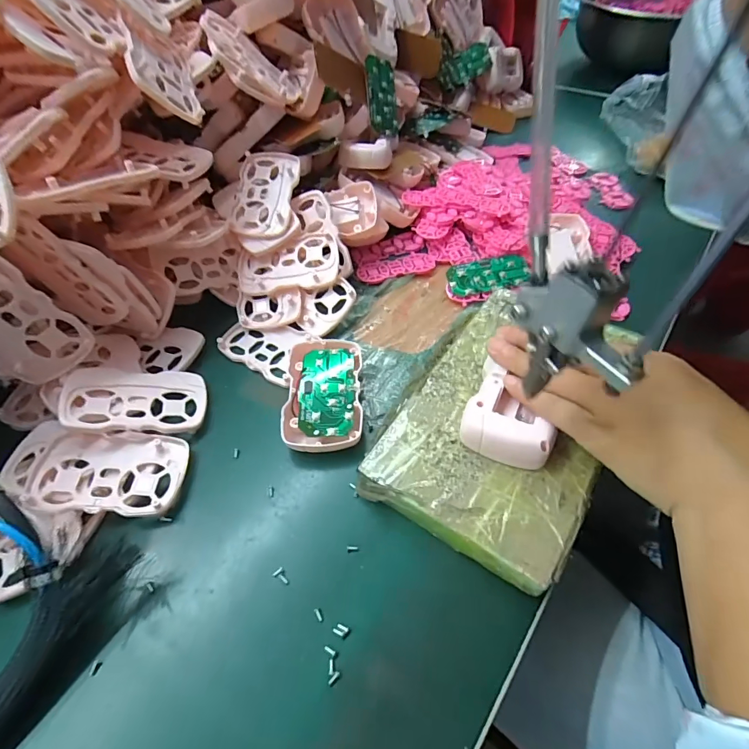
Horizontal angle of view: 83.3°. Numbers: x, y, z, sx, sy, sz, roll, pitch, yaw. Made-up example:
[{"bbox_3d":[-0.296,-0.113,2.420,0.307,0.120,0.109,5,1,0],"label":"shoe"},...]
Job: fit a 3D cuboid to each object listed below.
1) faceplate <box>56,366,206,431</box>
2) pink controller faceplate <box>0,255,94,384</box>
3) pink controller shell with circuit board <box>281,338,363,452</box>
[{"bbox_3d":[-0.167,0.017,0.296,0.088,0.004,0.054,5,47,-23],"label":"faceplate"},{"bbox_3d":[-0.230,-0.032,0.264,0.056,0.088,0.009,-39,41,-9],"label":"pink controller faceplate"},{"bbox_3d":[-0.037,0.011,0.310,0.053,0.021,0.105,-2,51,0],"label":"pink controller shell with circuit board"}]

